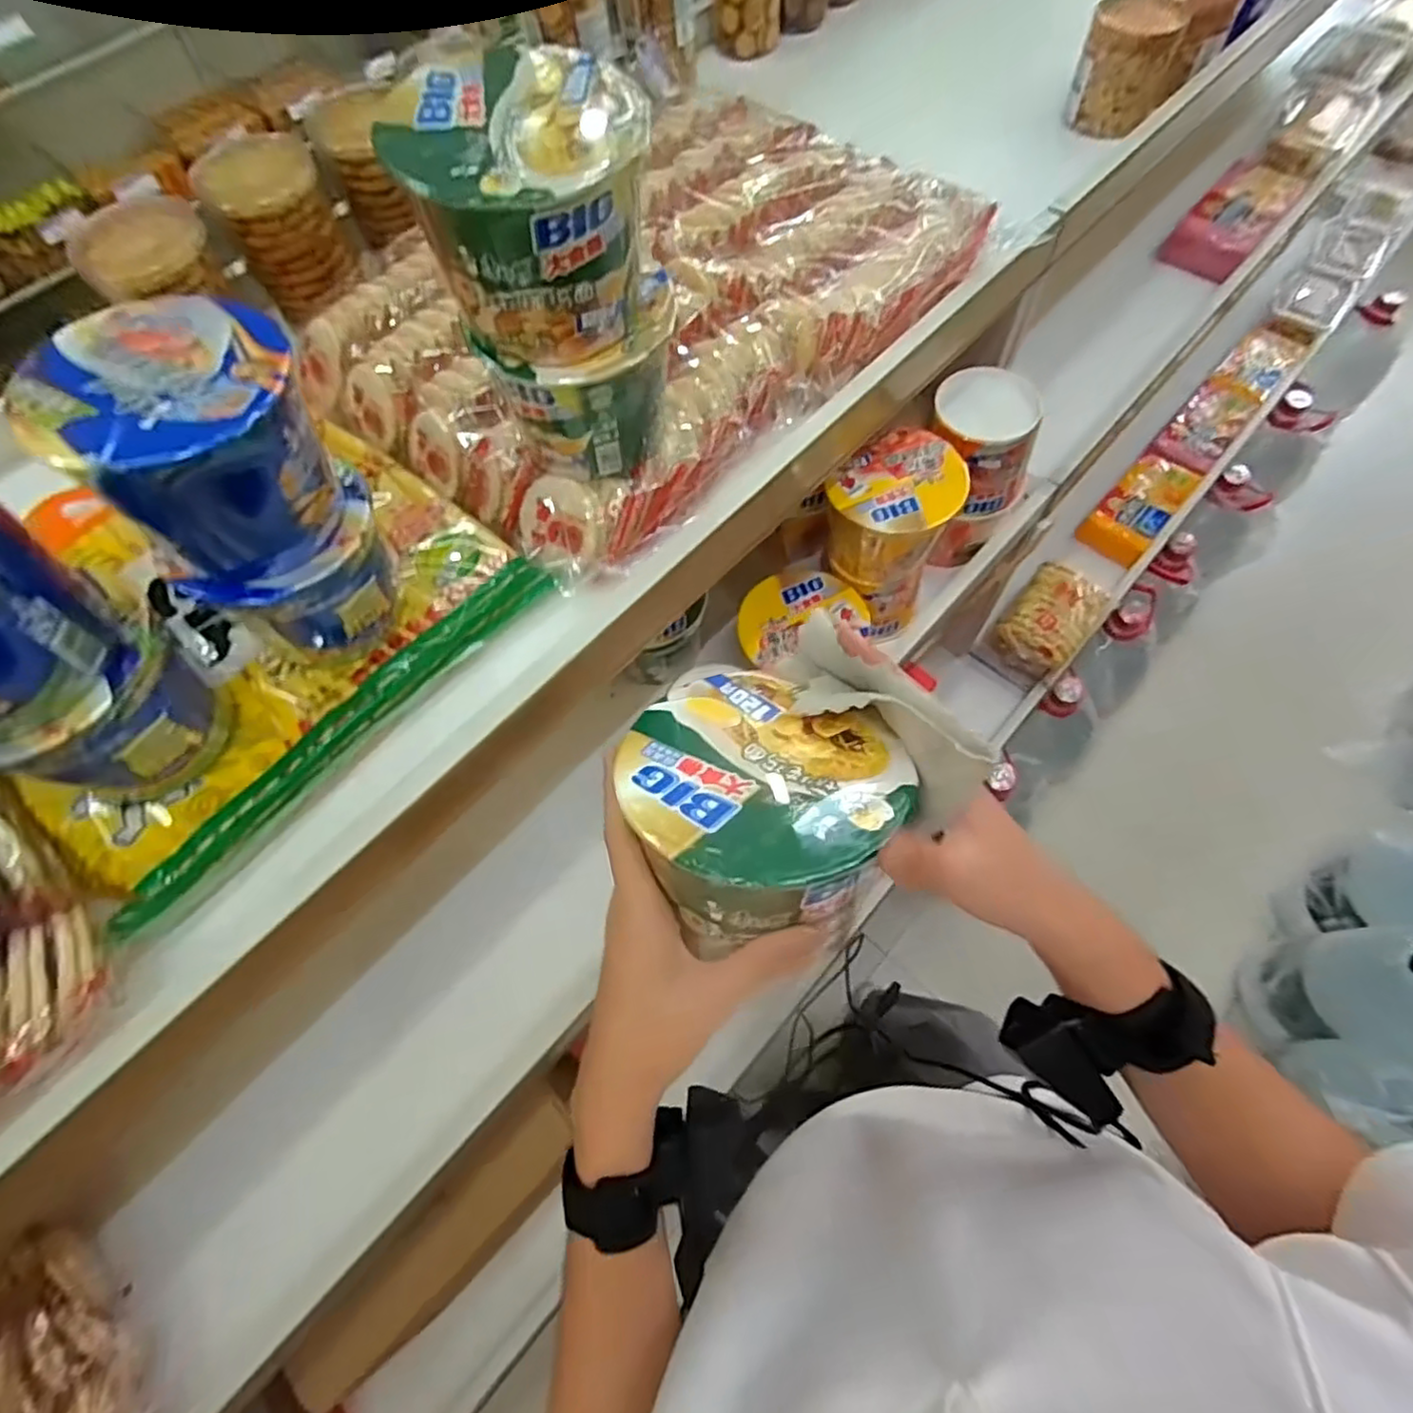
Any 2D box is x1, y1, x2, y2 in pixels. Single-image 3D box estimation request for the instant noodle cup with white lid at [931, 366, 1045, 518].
[{"bbox_3d":[0.320,-0.311,0.791,0.118,0.109,0.133,15,66,11],"label":"instant noodle cup with white lid"}]

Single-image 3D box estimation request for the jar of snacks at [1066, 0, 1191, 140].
[{"bbox_3d":[0.486,-0.744,0.785,0.101,0.098,0.091,-42,69,-16],"label":"jar of snacks"}]

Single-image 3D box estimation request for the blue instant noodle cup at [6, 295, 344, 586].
[{"bbox_3d":[-0.282,-0.149,0.395,0.123,0.112,0.132,-1,64,3],"label":"blue instant noodle cup"}]

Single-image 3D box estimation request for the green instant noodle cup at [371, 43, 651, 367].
[{"bbox_3d":[-0.094,-0.296,0.416,0.122,0.113,0.137,-1,64,3],"label":"green instant noodle cup"}]

